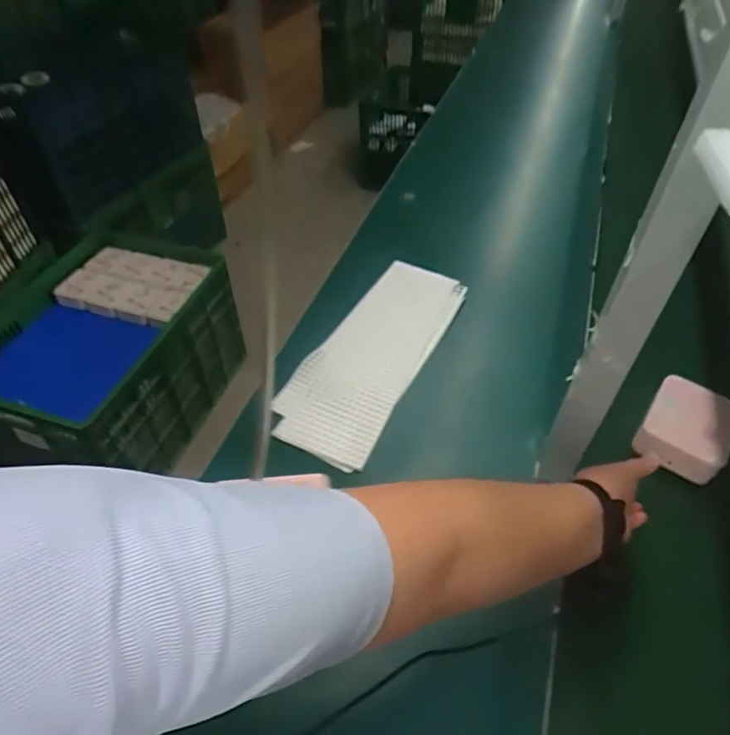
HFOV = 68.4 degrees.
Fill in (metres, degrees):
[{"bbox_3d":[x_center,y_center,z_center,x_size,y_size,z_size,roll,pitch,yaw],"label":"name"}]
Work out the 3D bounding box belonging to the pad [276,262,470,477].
[{"bbox_3d":[0.012,-0.023,0.818,0.155,0.025,0.379,23,57,20],"label":"pad"}]

